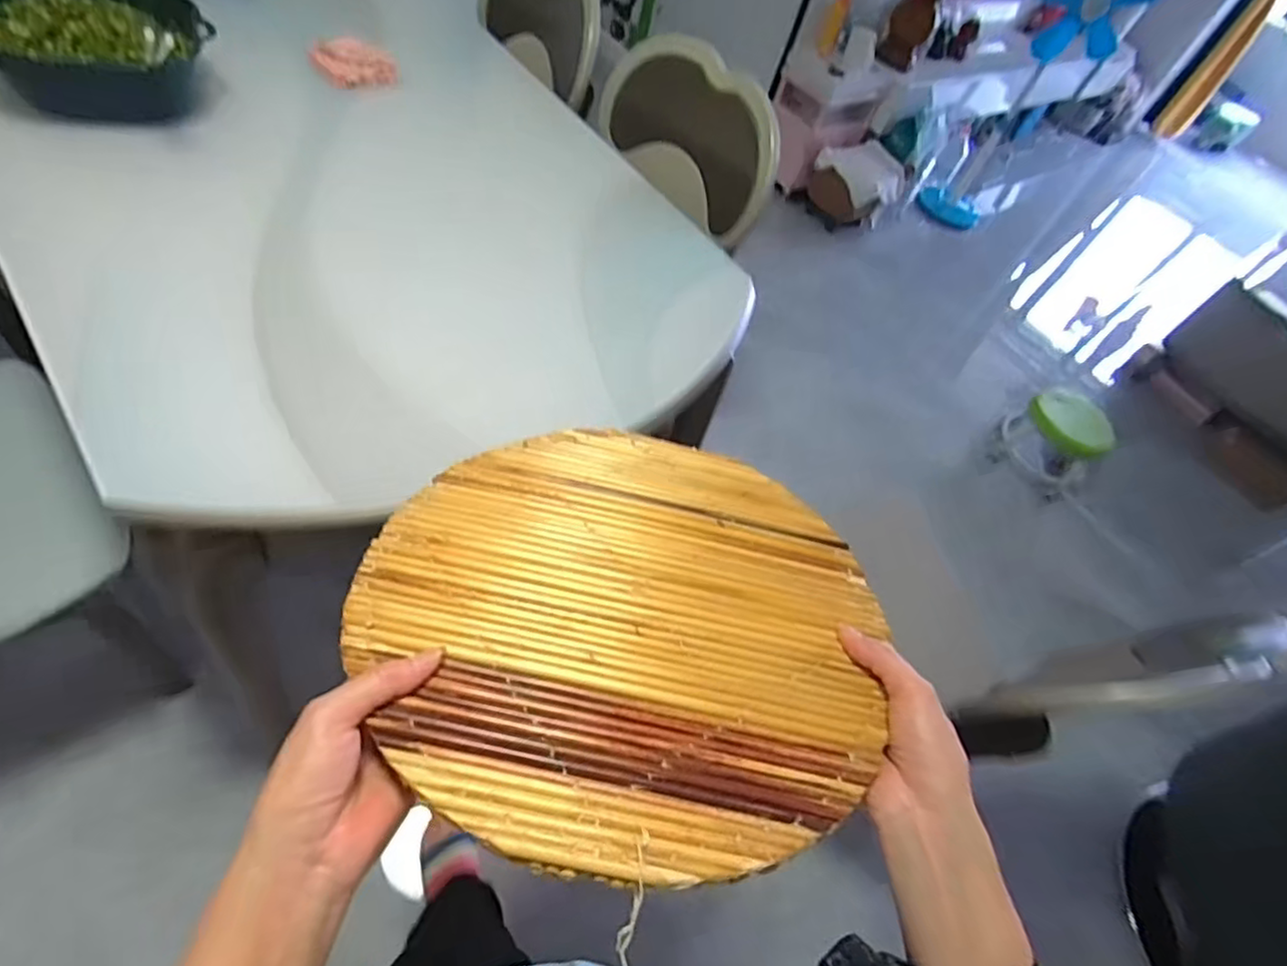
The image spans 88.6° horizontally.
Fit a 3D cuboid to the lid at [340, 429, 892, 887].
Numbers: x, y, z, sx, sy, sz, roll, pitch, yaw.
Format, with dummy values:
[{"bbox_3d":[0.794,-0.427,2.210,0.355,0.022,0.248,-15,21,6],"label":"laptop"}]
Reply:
[{"bbox_3d":[-0.008,0.069,0.403,0.298,0.006,0.302,8,40,-7],"label":"lid"}]

